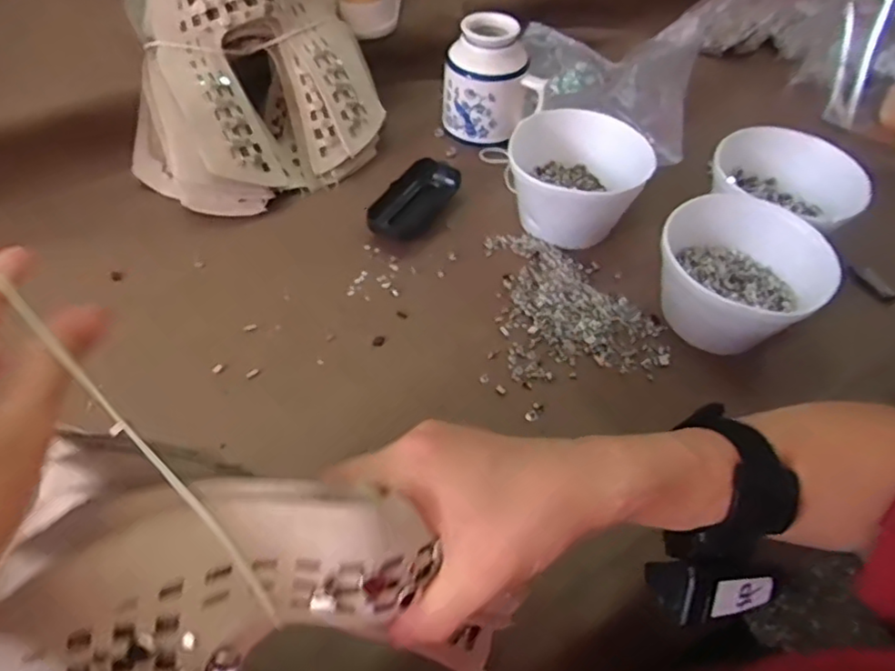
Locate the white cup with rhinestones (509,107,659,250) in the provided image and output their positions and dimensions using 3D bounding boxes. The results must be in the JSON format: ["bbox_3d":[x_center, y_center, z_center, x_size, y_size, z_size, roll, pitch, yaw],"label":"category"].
[{"bbox_3d":[0.120,-0.143,0.619,0.121,0.085,0.116,2,51,-2],"label":"white cup with rhinestones"}]

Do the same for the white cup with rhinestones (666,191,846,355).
[{"bbox_3d":[0.237,-0.043,0.542,0.124,0.087,0.122,2,51,-2],"label":"white cup with rhinestones"}]

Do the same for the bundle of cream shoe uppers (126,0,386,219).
[{"bbox_3d":[-0.189,-0.269,0.651,0.242,0.277,0.095,-17,14,-31],"label":"bundle of cream shoe uppers"}]

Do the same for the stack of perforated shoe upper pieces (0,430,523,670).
[{"bbox_3d":[-0.084,0.154,0.281,0.201,0.163,0.140,10,51,5],"label":"stack of perforated shoe upper pieces"}]

